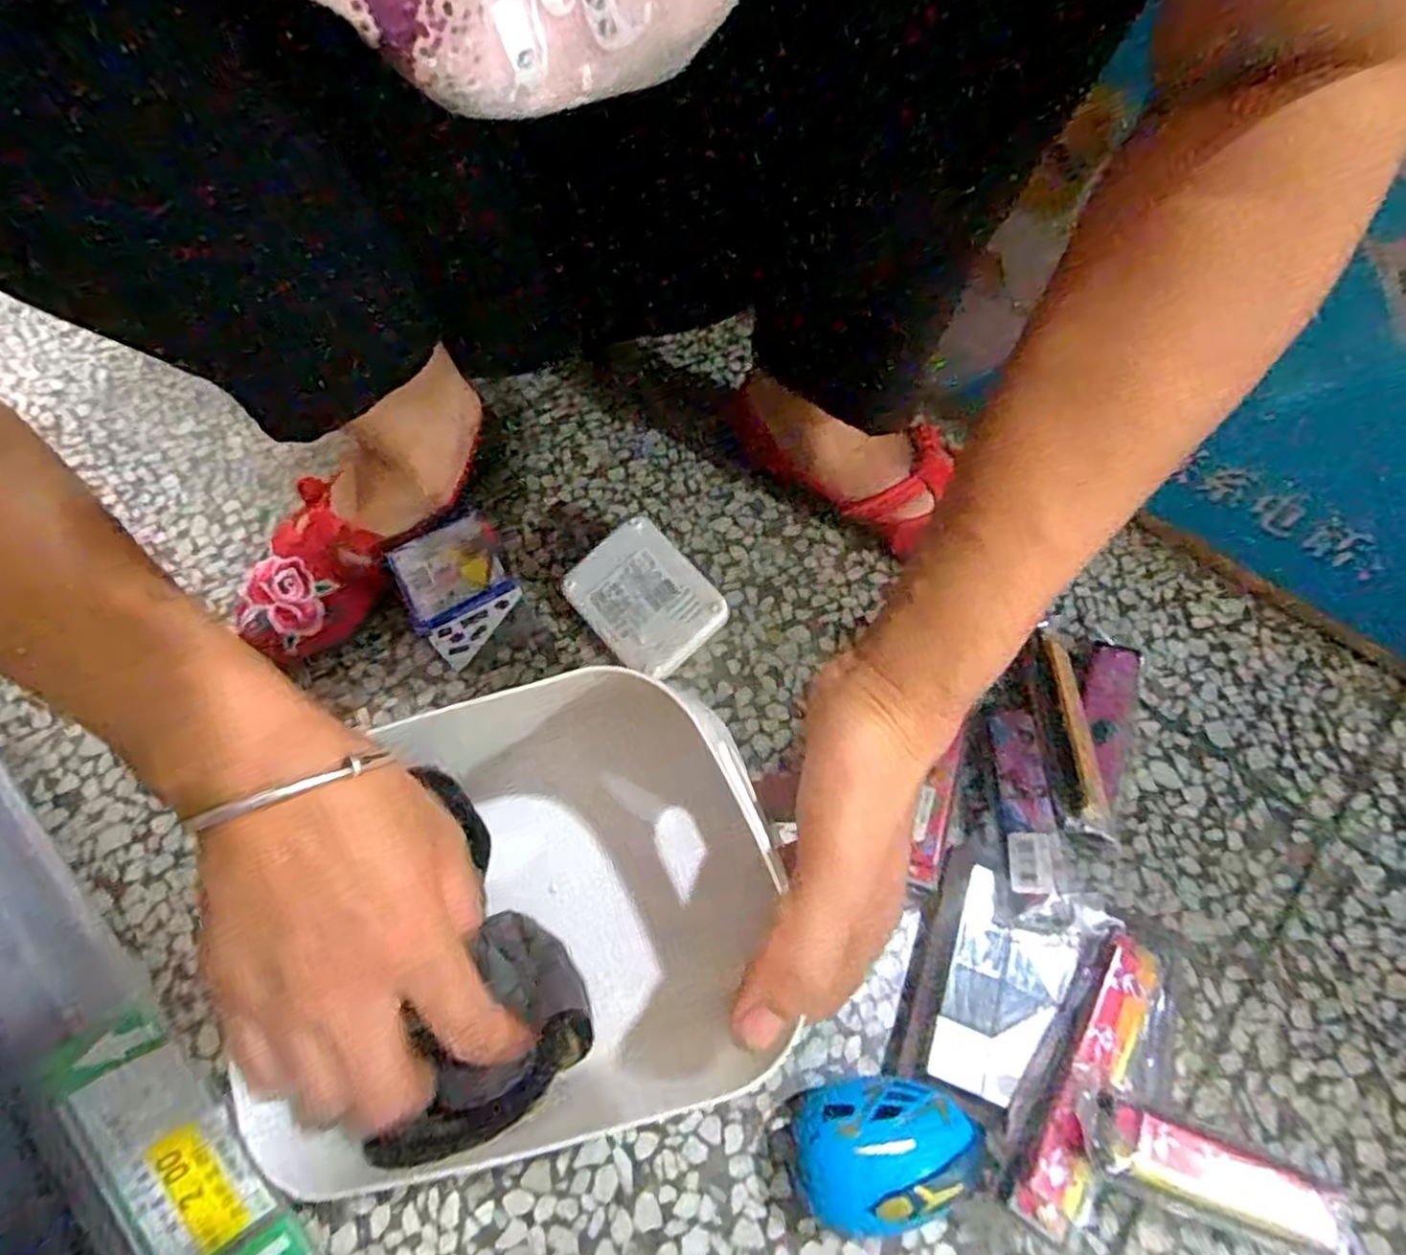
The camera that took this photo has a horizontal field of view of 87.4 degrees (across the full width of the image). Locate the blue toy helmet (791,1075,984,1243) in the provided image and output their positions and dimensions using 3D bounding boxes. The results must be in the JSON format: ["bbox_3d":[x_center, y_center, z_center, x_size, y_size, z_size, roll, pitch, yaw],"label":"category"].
[{"bbox_3d":[0.081,0.229,0.323,0.079,0.054,0.054,-6,61,-3],"label":"blue toy helmet"}]

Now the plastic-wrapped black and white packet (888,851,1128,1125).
[{"bbox_3d":[0.137,0.171,0.354,0.073,0.015,0.106,19,71,30],"label":"plastic-wrapped black and white packet"}]

